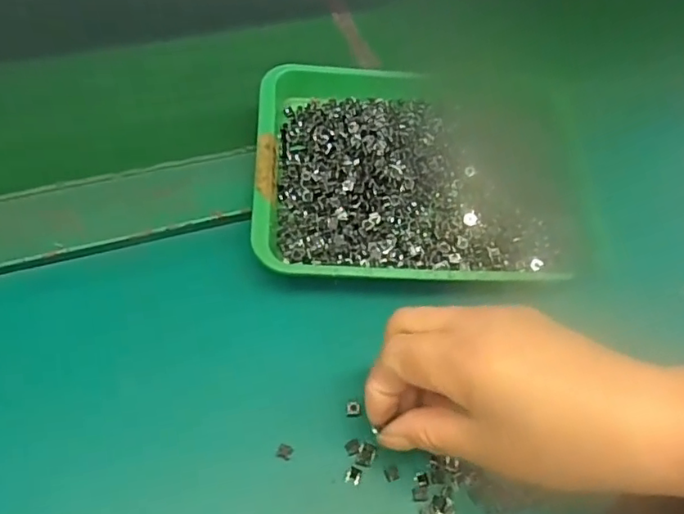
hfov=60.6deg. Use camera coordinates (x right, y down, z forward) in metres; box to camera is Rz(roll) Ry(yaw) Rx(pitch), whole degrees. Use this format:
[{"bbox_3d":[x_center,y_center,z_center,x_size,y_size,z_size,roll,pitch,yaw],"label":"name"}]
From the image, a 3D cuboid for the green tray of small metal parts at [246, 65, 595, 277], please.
[{"bbox_3d":[0.055,-0.060,0.384,0.215,0.026,0.172,1,55,-6],"label":"green tray of small metal parts"}]

